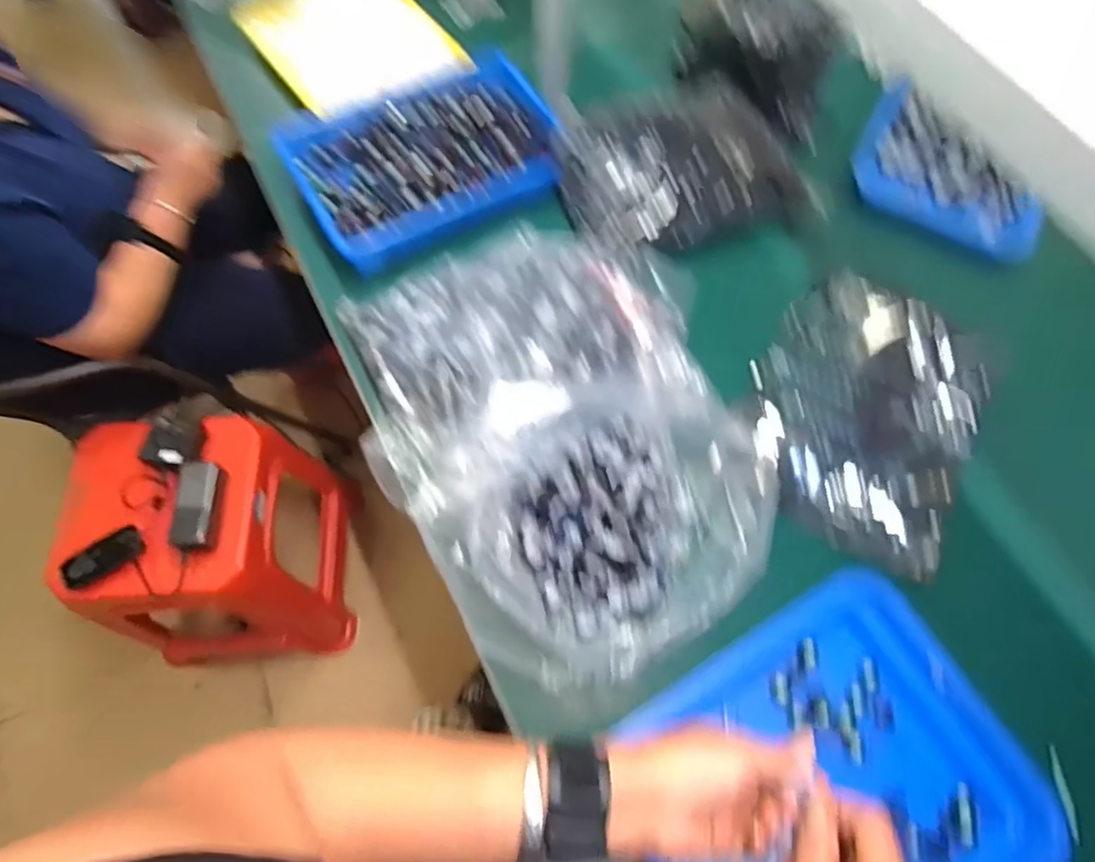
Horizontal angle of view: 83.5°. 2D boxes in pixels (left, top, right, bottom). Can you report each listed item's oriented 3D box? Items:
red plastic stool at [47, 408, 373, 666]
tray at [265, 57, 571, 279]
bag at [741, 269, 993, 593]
[{"bbox_3d":[-0.598,0.217,1.132,0.362,0.495,0.341,-6,66,-5],"label":"red plastic stool"},{"bbox_3d":[-0.169,-0.392,0.855,0.354,0.061,0.264,-26,70,-13],"label":"tray"},{"bbox_3d":[0.383,-0.029,0.740,0.254,0.060,0.331,30,68,11],"label":"bag"}]

